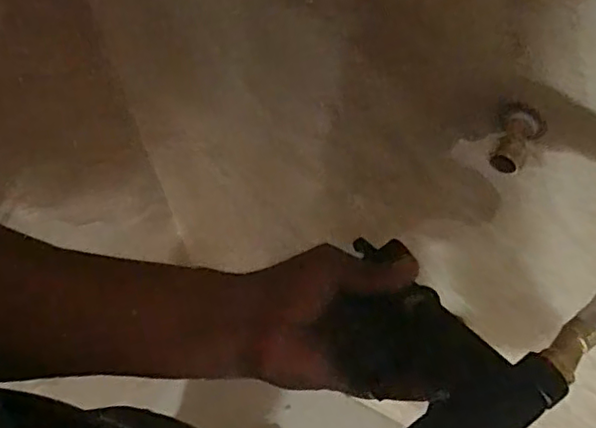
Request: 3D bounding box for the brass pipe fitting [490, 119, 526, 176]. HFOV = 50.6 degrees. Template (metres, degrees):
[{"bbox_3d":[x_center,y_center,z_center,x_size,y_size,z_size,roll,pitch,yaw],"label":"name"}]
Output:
[{"bbox_3d":[0.154,-0.048,0.450,0.021,0.025,0.034,27,67,12],"label":"brass pipe fitting"}]

